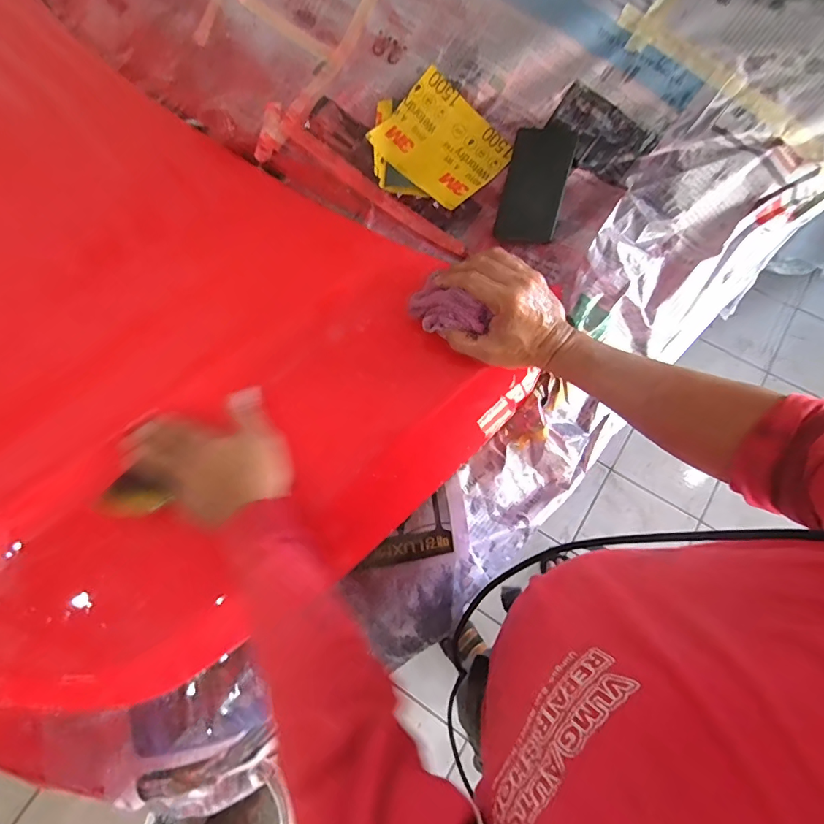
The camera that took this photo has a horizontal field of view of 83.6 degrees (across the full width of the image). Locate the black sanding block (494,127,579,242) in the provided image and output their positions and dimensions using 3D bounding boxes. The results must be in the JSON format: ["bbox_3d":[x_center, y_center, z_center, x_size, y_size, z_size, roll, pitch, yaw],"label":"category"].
[{"bbox_3d":[0.145,-0.267,0.541,0.069,0.015,0.128,15,102,13],"label":"black sanding block"}]

